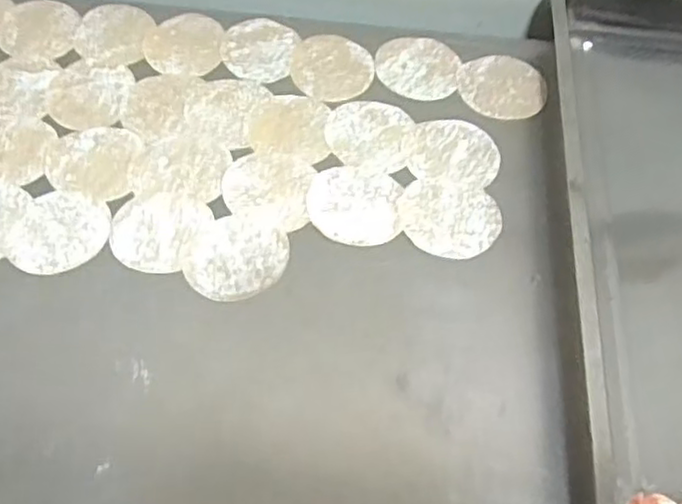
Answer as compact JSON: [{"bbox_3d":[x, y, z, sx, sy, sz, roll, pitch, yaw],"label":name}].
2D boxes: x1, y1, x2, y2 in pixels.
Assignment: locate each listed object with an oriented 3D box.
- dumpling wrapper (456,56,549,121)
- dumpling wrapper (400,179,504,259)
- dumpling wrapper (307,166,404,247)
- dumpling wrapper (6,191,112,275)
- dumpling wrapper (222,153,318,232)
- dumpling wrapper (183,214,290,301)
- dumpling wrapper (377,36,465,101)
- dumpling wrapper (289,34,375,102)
[{"bbox_3d":[0.146,-0.153,0.638,0.075,0.007,0.076,-13,61,-10],"label":"dumpling wrapper"},{"bbox_3d":[0.089,-0.028,0.571,0.082,0.004,0.072,16,60,7],"label":"dumpling wrapper"},{"bbox_3d":[0.011,-0.040,0.574,0.075,0.004,0.075,4,60,0],"label":"dumpling wrapper"},{"bbox_3d":[-0.225,-0.016,0.555,0.073,0.004,0.075,1,60,-2],"label":"dumpling wrapper"},{"bbox_3d":[-0.061,-0.054,0.581,0.074,0.004,0.071,9,60,2],"label":"dumpling wrapper"},{"bbox_3d":[-0.082,0.002,0.548,0.074,0.004,0.080,1,60,-2],"label":"dumpling wrapper"},{"bbox_3d":[0.072,-0.175,0.657,0.078,0.004,0.073,1,60,-2],"label":"dumpling wrapper"},{"bbox_3d":[-0.008,-0.175,0.653,0.075,0.004,0.082,-10,61,-9],"label":"dumpling wrapper"}]

